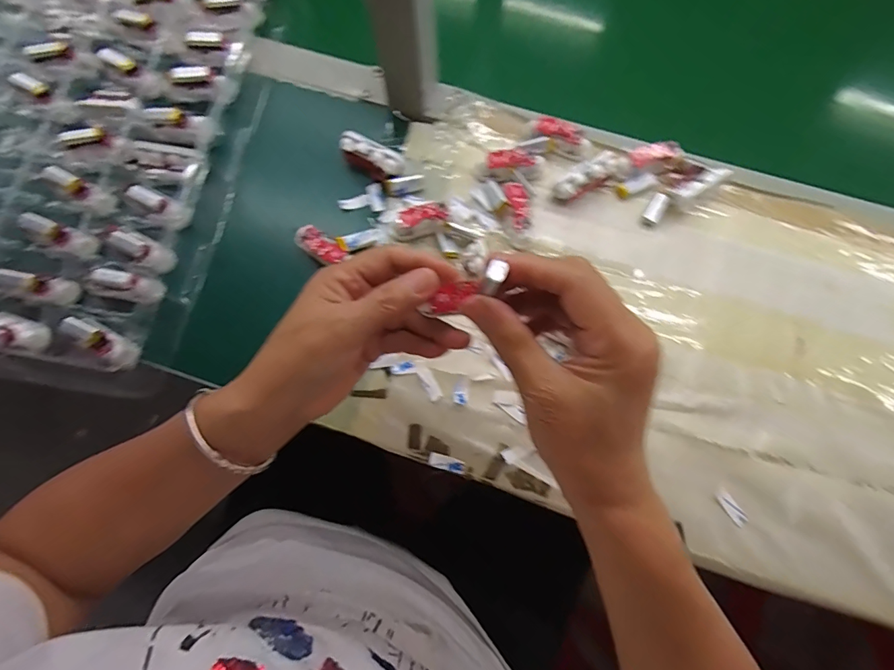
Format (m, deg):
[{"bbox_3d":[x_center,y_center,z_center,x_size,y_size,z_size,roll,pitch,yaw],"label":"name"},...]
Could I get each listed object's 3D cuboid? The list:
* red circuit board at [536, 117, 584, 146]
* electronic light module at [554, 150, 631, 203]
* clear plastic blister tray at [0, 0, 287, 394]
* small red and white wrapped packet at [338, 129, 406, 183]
[{"bbox_3d":[0.103,-0.187,0.399,0.043,0.007,0.015,22,77,6],"label":"red circuit board"},{"bbox_3d":[0.130,-0.142,0.395,0.070,0.022,0.025,-27,77,-7],"label":"electronic light module"},{"bbox_3d":[-0.432,-0.216,0.411,0.488,0.034,0.462,10,76,3],"label":"clear plastic blister tray"},{"bbox_3d":[-0.070,-0.162,0.402,0.061,0.017,0.028,28,77,7],"label":"small red and white wrapped packet"}]

